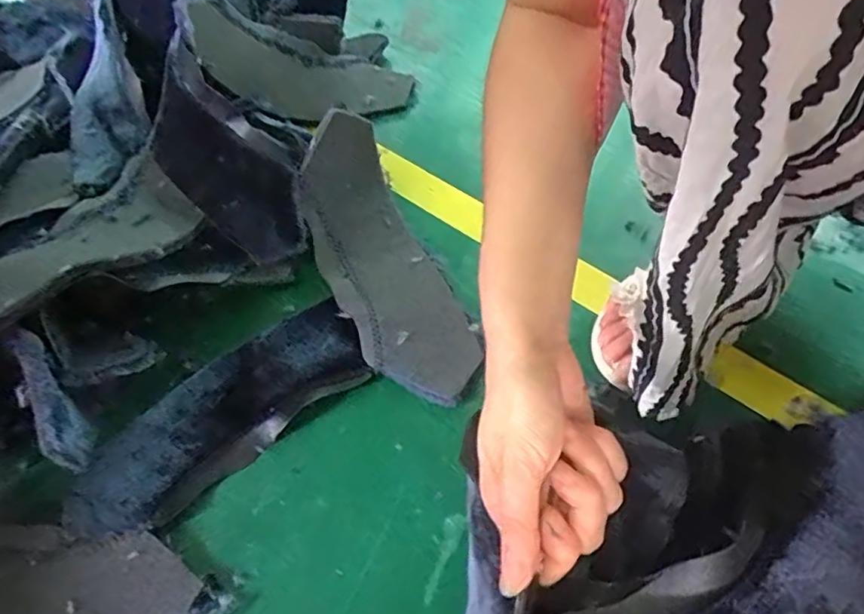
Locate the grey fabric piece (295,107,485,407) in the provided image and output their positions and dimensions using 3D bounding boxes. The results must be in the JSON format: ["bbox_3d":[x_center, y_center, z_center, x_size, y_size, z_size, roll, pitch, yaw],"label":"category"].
[{"bbox_3d":[-0.049,-0.043,0.557,0.102,0.083,0.285,-23,73,-11],"label":"grey fabric piece"}]

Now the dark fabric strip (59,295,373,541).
[{"bbox_3d":[-0.184,0.093,0.508,0.270,0.018,0.099,-36,62,-18],"label":"dark fabric strip"}]

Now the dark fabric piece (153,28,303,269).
[{"bbox_3d":[-0.204,-0.145,0.562,0.095,0.032,0.221,-43,94,-3],"label":"dark fabric piece"}]

